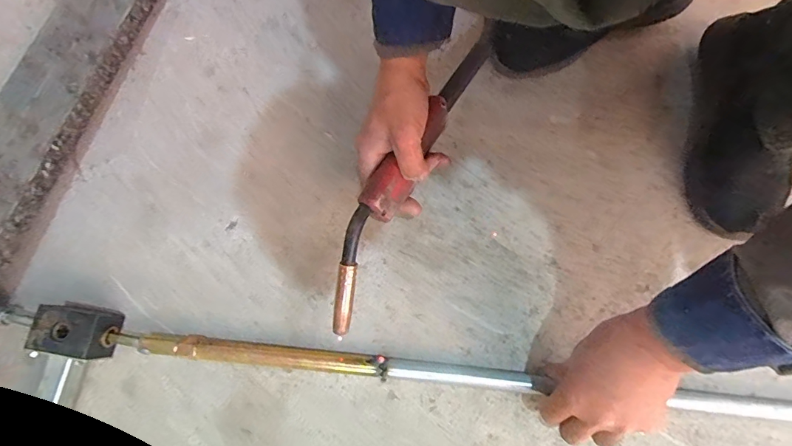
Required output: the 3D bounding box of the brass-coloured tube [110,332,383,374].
[{"bbox_3d":[-0.156,0.139,0.442,0.277,0.028,0.024,6,75,2],"label":"brass-coloured tube"}]

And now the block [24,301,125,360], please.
[{"bbox_3d":[-0.336,0.111,0.437,0.074,0.047,0.053,9,75,3],"label":"block"}]

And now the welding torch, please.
[{"bbox_3d":[0.013,-0.061,0.442,0.048,0.062,0.363,28,72,7],"label":"welding torch"}]

